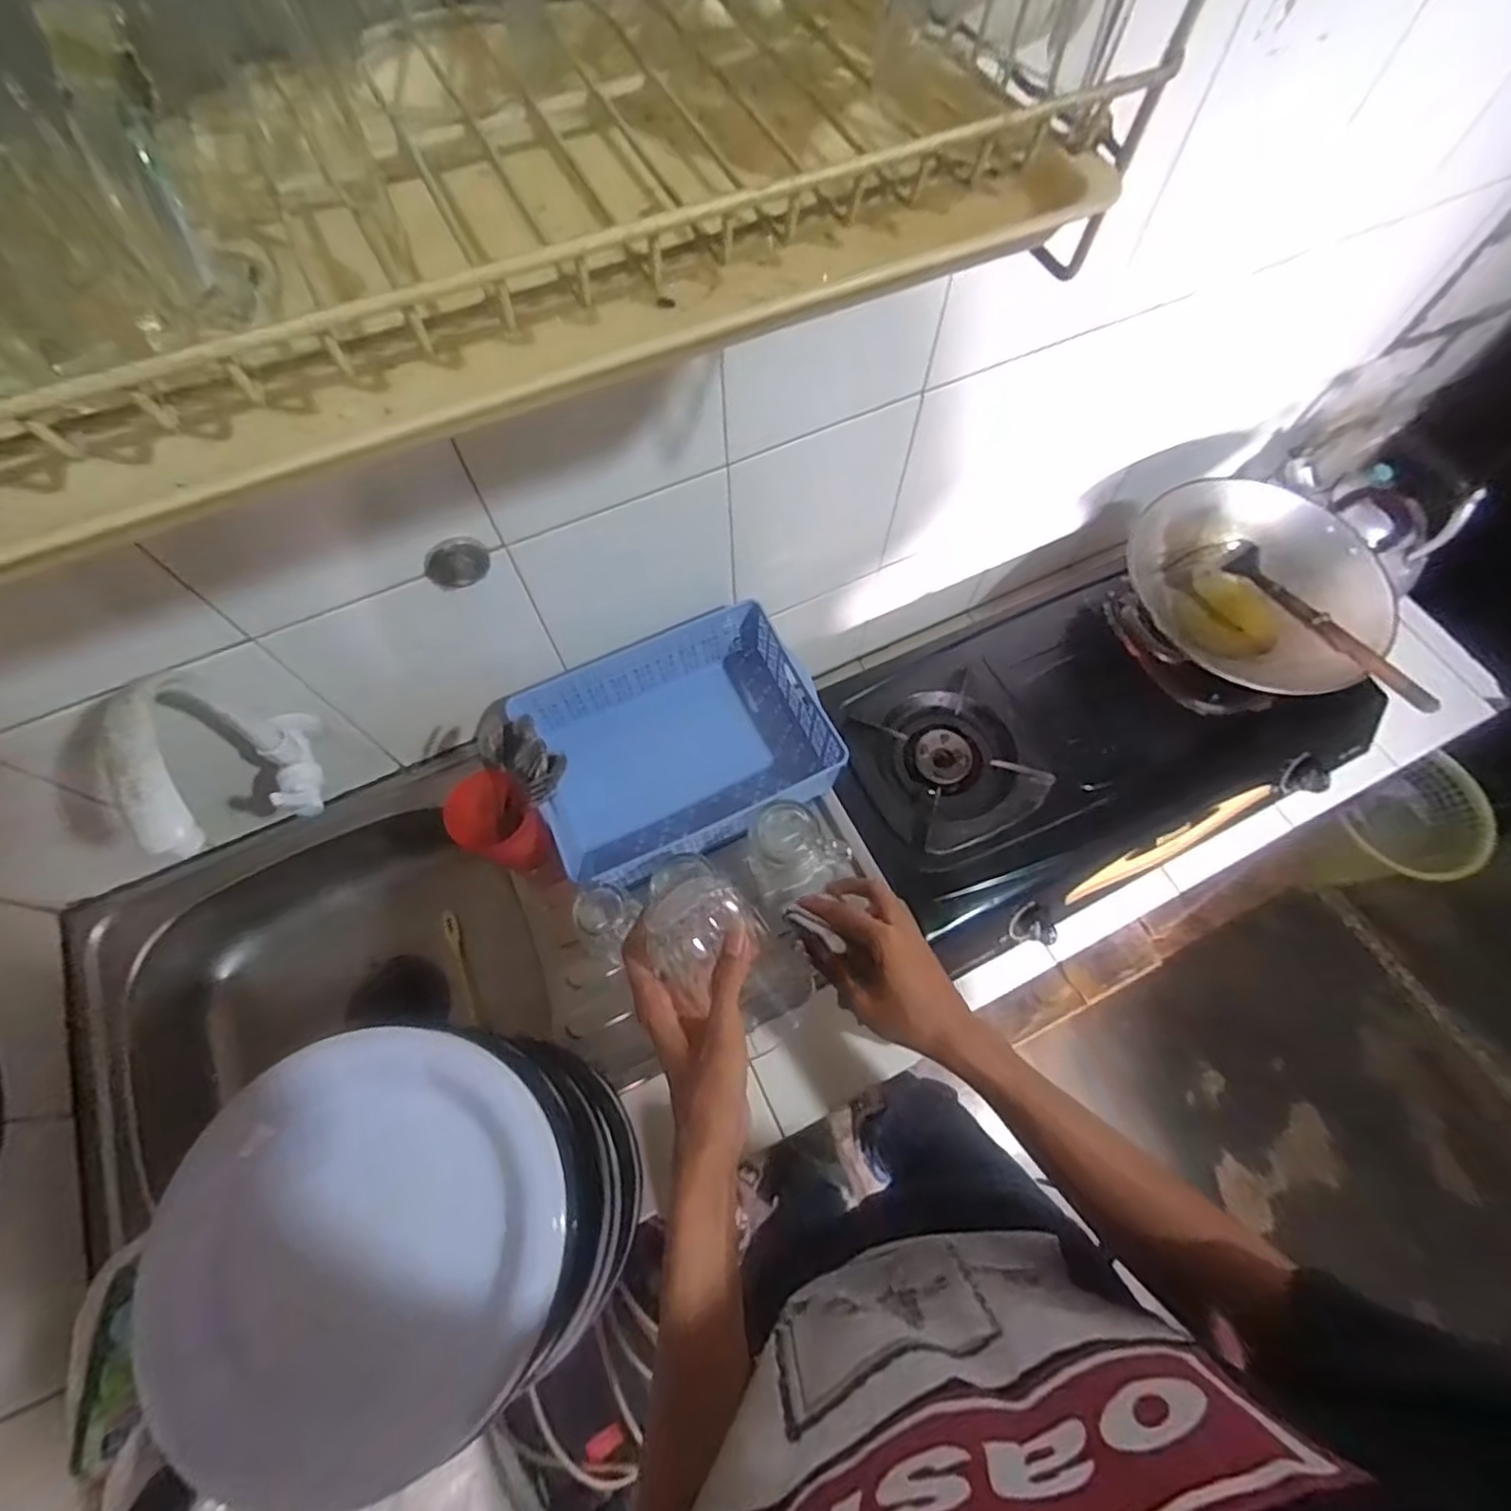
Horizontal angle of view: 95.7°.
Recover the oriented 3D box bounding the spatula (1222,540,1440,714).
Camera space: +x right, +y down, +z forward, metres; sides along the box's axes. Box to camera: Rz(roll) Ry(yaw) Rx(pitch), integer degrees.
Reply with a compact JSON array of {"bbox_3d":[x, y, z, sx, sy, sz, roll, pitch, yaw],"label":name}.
[{"bbox_3d":[0.669,-0.155,0.802,0.049,0.034,0.278,-27,68,-11],"label":"spatula"}]

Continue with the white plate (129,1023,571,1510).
[{"bbox_3d":[-0.221,0.272,0.387,0.206,0.037,0.211,0,65,1],"label":"white plate"}]

